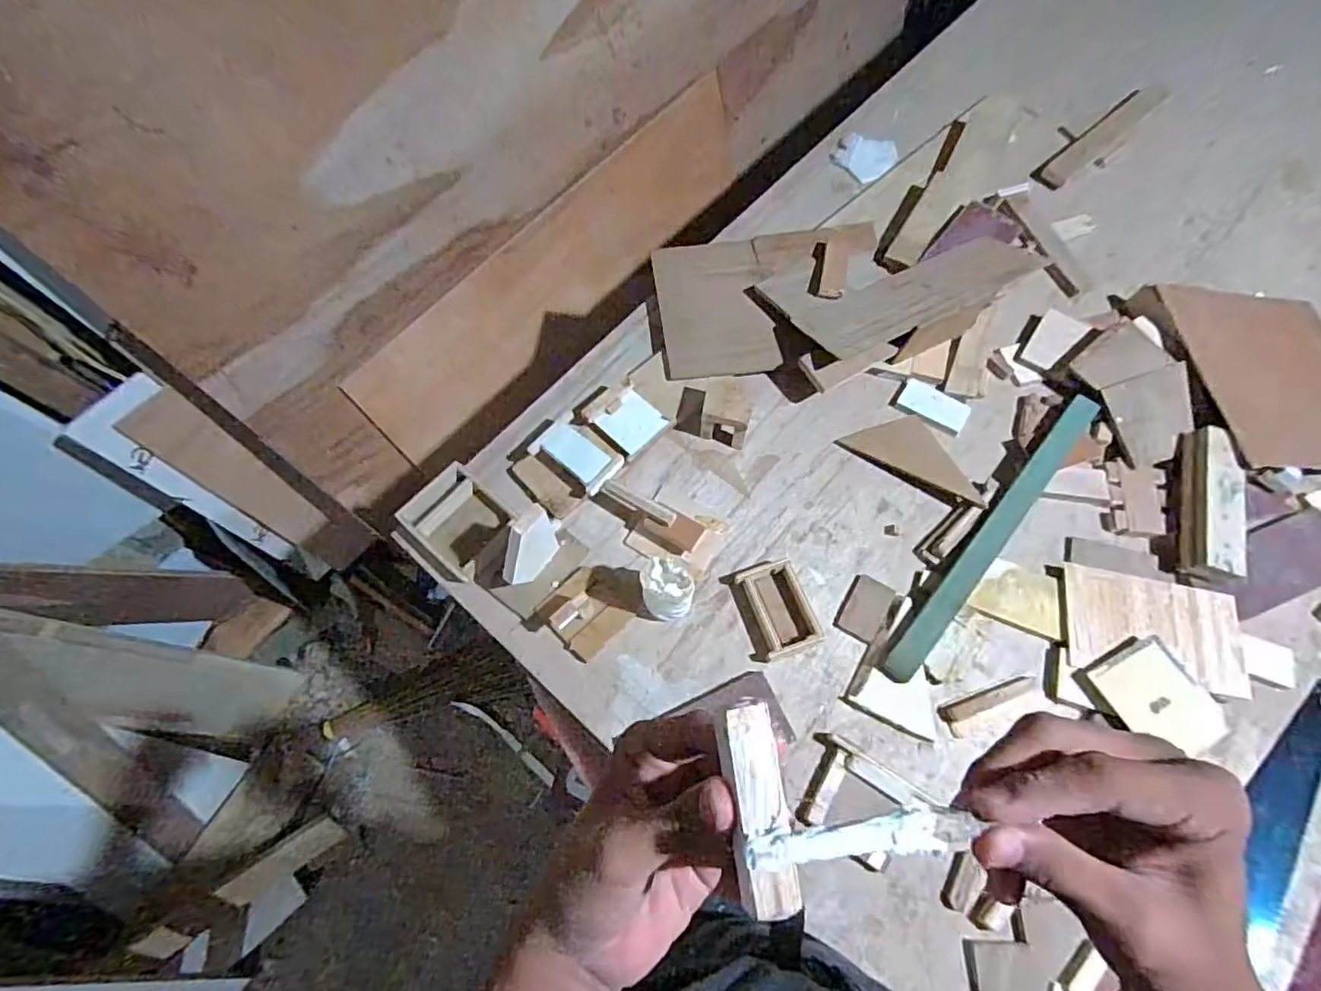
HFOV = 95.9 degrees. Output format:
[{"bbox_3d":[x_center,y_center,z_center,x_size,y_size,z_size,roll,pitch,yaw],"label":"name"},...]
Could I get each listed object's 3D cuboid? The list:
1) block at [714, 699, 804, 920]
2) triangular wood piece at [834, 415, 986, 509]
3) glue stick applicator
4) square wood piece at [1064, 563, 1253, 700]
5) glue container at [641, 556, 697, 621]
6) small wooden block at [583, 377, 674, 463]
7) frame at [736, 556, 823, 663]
[{"bbox_3d":[0.035,0.110,0.212,0.021,0.012,0.068,-5,71,1],"label":"block"},{"bbox_3d":[0.379,-0.065,0.875,0.198,0.025,0.098,33,71,17],"label":"triangular wood piece"},{"bbox_3d":[0.072,0.121,0.211,0.086,0.005,0.015,1,64,-13],"label":"glue stick applicator"},{"bbox_3d":[0.627,0.167,0.757,0.202,0.022,0.132,10,66,8],"label":"square wood piece"},{"bbox_3d":[0.011,0.123,0.758,0.062,0.103,0.058,-1,65,3],"label":"glue container"},{"bbox_3d":[-0.052,-0.110,0.900,0.111,0.037,0.096,39,73,19],"label":"small wooden block"},{"bbox_3d":[0.158,0.148,0.782,0.075,0.023,0.117,-18,65,-5],"label":"frame"}]

